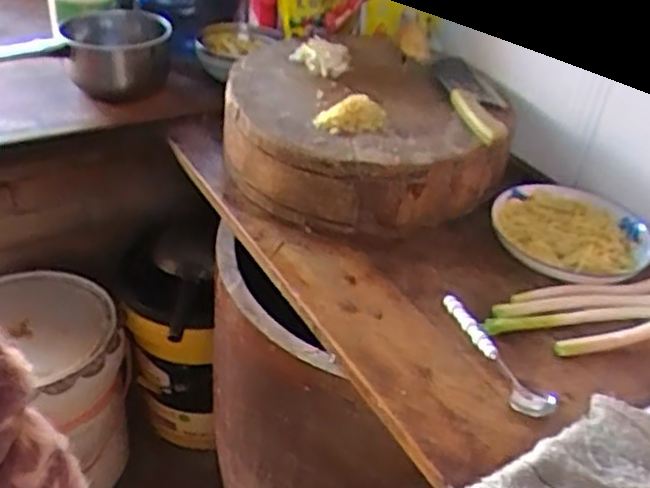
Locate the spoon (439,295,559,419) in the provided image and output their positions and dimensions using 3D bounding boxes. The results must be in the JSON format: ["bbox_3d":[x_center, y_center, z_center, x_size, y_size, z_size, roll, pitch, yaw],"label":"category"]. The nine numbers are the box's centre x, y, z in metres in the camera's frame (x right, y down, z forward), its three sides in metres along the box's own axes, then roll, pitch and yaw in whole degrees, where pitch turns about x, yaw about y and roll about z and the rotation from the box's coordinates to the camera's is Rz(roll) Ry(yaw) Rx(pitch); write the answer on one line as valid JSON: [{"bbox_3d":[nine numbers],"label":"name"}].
[{"bbox_3d":[0.170,0.109,0.684,0.036,0.016,0.162,-10,40,-18],"label":"spoon"}]

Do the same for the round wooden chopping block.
[{"bbox_3d":[0.038,-0.174,0.956,0.348,0.108,0.381,2,37,-2],"label":"round wooden chopping block"}]

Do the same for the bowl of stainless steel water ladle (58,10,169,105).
[{"bbox_3d":[-0.313,-0.292,1.050,0.150,0.091,0.125,-14,41,-22],"label":"bowl of stainless steel water ladle"}]

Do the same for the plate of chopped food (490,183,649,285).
[{"bbox_3d":[0.298,-0.026,0.856,0.187,0.039,0.200,3,37,-2],"label":"plate of chopped food"}]

